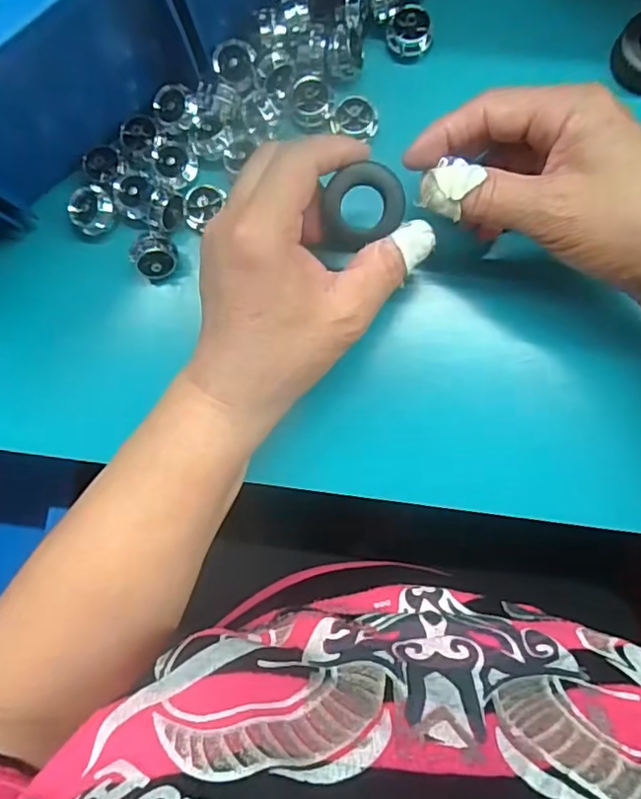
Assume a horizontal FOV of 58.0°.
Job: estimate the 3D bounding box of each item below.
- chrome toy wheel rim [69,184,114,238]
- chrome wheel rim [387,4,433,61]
[{"bbox_3d":[-0.124,-0.103,0.317,0.023,0.016,0.025,0,88,1],"label":"chrome toy wheel rim"},{"bbox_3d":[0.049,-0.201,0.317,0.024,0.011,0.023,0,88,1],"label":"chrome wheel rim"}]

